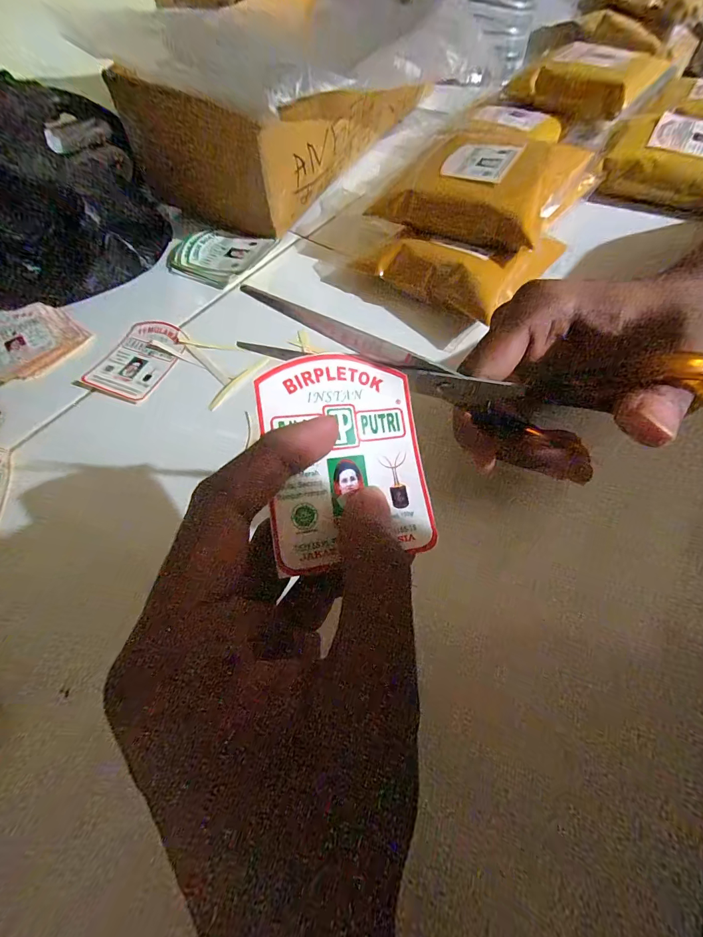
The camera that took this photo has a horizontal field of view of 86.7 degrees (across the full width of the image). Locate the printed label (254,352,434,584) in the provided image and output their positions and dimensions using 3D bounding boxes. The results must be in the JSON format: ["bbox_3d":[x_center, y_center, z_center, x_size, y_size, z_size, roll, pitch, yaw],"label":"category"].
[{"bbox_3d":[-0.001,-0.005,0.125,0.055,0.008,0.070,-8,89,-19],"label":"printed label"}]

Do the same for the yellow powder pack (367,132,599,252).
[{"bbox_3d":[0.094,-0.204,0.271,0.127,0.042,0.077,28,66,18],"label":"yellow powder pack"}]

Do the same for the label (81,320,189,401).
[{"bbox_3d":[-0.158,-0.083,0.277,0.053,0.006,0.068,15,63,12],"label":"label"}]

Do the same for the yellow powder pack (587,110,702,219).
[{"bbox_3d":[0.285,-0.272,0.329,0.109,0.038,0.094,21,64,15],"label":"yellow powder pack"}]

